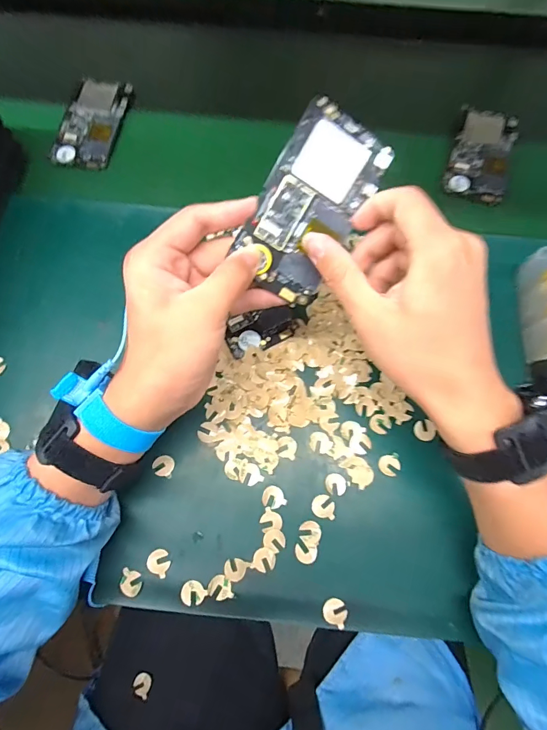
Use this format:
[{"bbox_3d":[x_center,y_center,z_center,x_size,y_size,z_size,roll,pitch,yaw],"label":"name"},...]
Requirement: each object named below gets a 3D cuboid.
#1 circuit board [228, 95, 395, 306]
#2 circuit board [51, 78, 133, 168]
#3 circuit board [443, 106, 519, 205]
[{"bbox_3d":[0.026,-0.109,0.275,0.066,0.007,0.123,28,97,-11],"label":"circuit board"},{"bbox_3d":[-0.202,-0.272,0.448,0.061,0.013,0.116,16,72,4],"label":"circuit board"},{"bbox_3d":[0.234,-0.239,0.446,0.062,0.013,0.120,19,72,5],"label":"circuit board"}]

